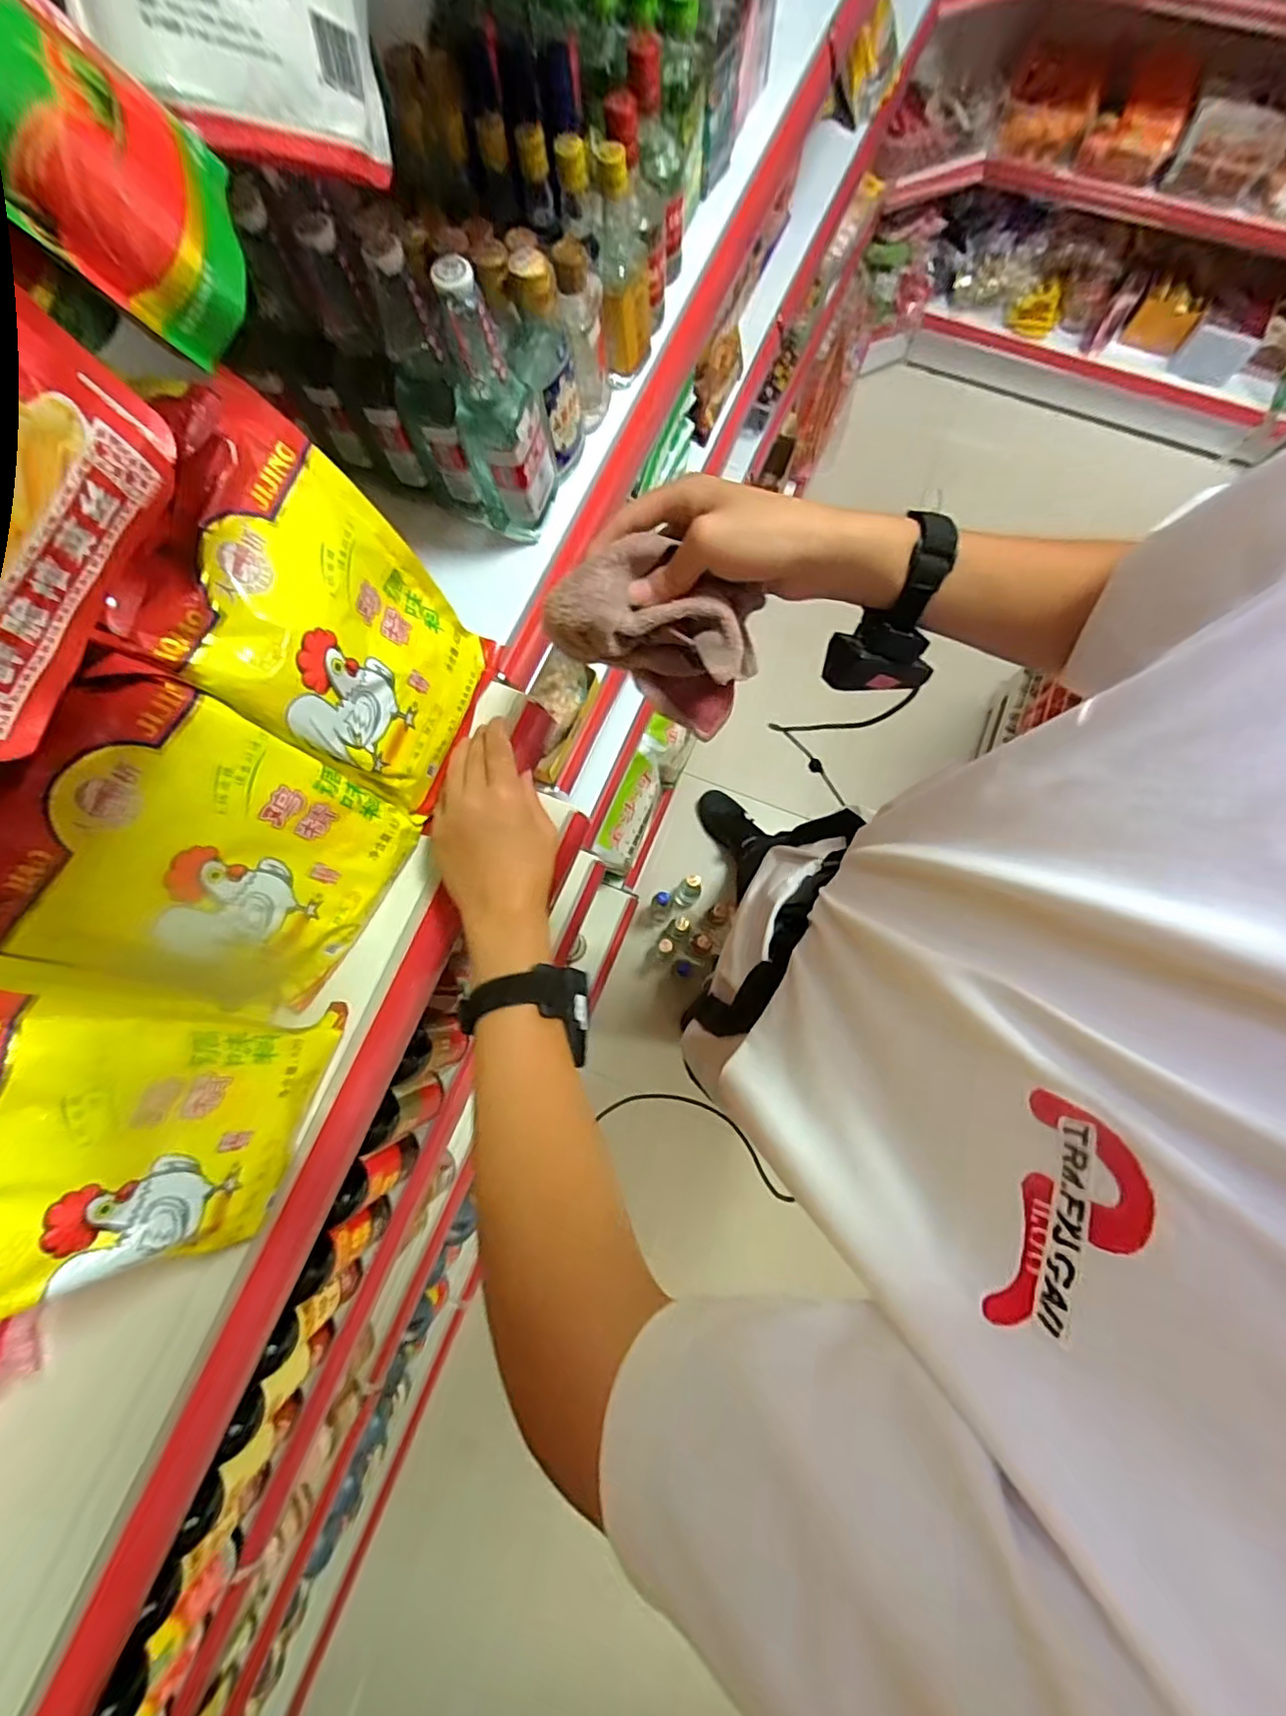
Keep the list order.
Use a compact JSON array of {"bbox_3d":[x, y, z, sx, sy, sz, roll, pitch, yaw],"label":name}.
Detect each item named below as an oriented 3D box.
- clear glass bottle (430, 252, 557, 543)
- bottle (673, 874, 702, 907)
[{"bbox_3d":[-0.109,-0.339,0.457,0.051,0.185,0.056,16,78,5],"label":"clear glass bottle"},{"bbox_3d":[0.108,0.083,1.504,0.068,0.186,0.064,10,78,3],"label":"bottle"}]

